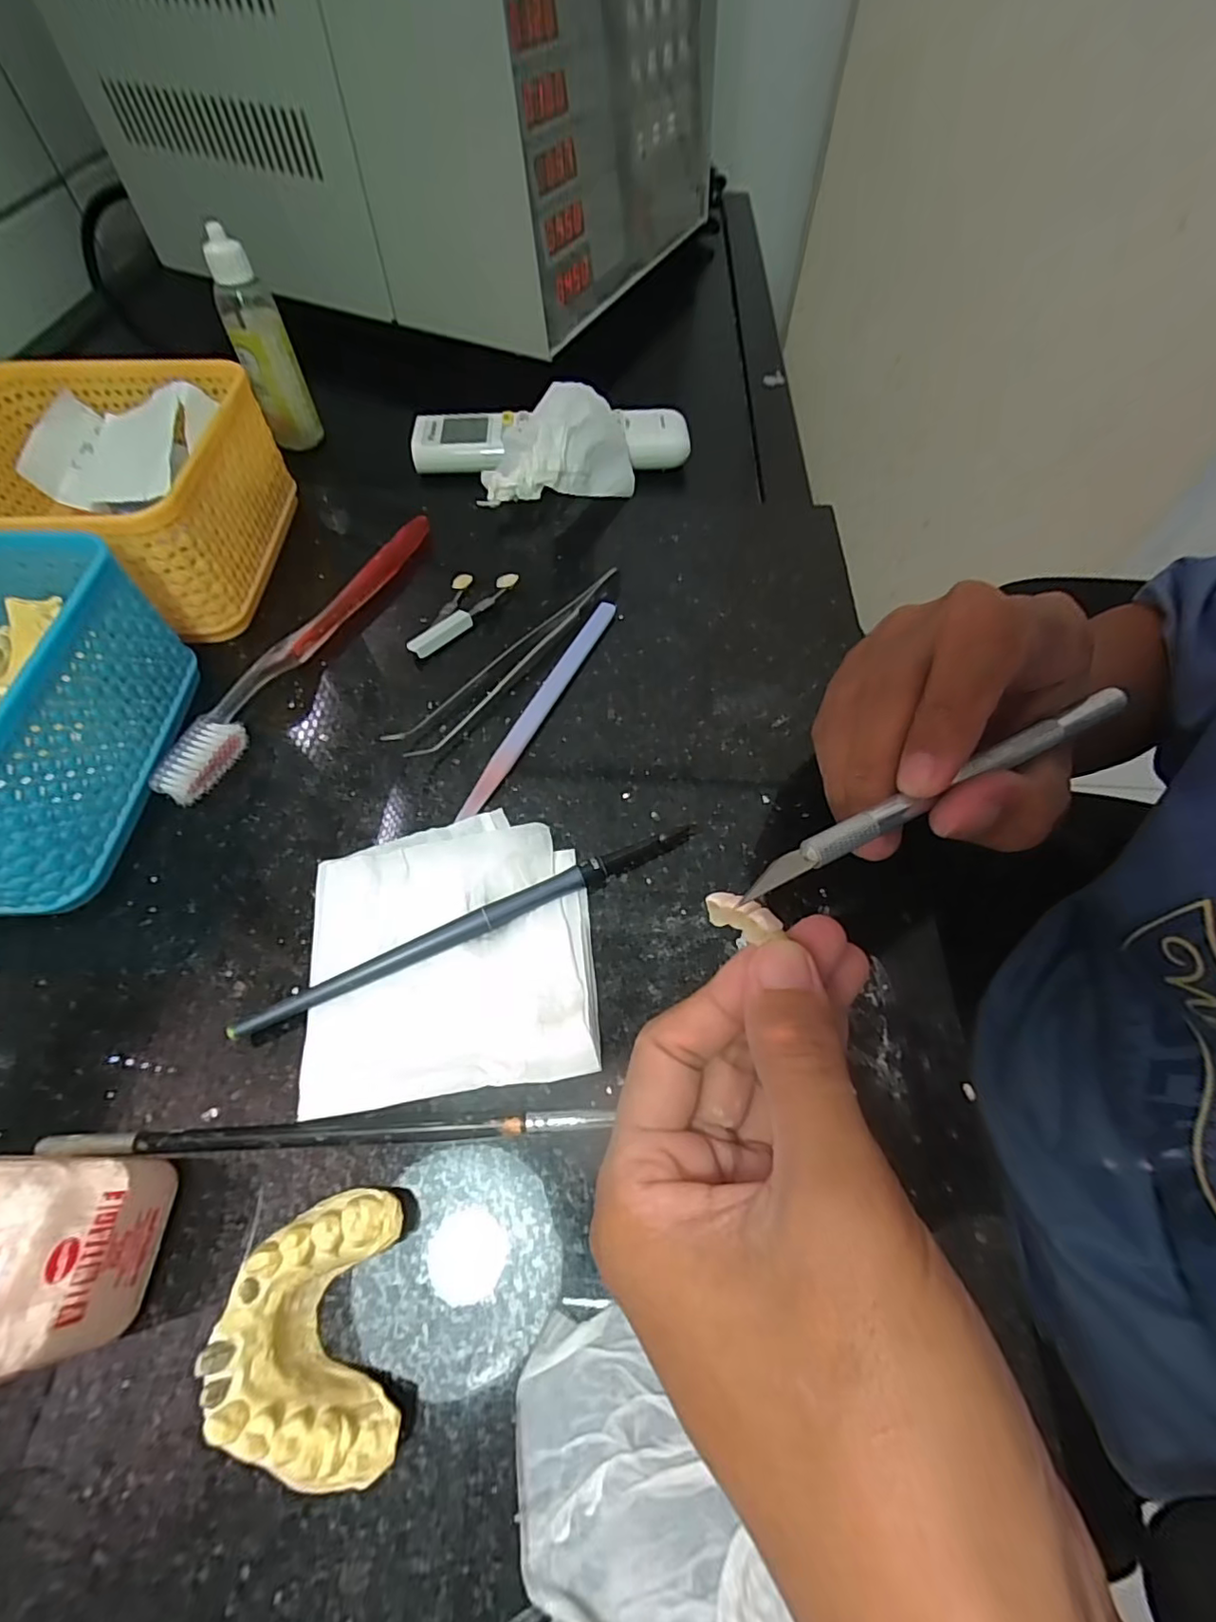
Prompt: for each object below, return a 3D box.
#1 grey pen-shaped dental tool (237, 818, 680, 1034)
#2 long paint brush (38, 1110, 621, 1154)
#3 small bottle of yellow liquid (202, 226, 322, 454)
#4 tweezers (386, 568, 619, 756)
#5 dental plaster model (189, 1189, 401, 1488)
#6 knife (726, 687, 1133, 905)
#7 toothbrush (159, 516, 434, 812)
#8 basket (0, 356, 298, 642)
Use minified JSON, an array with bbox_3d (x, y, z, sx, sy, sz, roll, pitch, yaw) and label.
[{"bbox_3d":[-0.043,0.037,0.205,0.162,0.007,0.008,-22,61,-14],"label":"grey pen-shaped dental tool"},{"bbox_3d":[-0.080,0.095,0.173,0.161,0.006,0.006,-2,58,-2],"label":"long paint brush"},{"bbox_3d":[-0.211,-0.284,0.361,0.033,0.105,0.027,-25,62,-16],"label":"small bottle of yellow liquid"},{"bbox_3d":[-0.043,-0.072,0.270,0.018,0.011,0.133,36,64,19],"label":"tweezers"},{"bbox_3d":[-0.071,0.127,0.143,0.037,0.026,0.054,-7,59,-5],"label":"dental plaster model"},{"bbox_3d":[0.092,-0.006,0.160,0.133,0.004,0.008,-23,61,-13],"label":"knife"},{"bbox_3d":[-0.138,-0.080,0.272,0.020,0.015,0.183,19,60,10],"label":"toothbrush"},{"bbox_3d":[-0.236,-0.146,0.279,0.129,0.068,0.131,1,58,0],"label":"basket"}]

